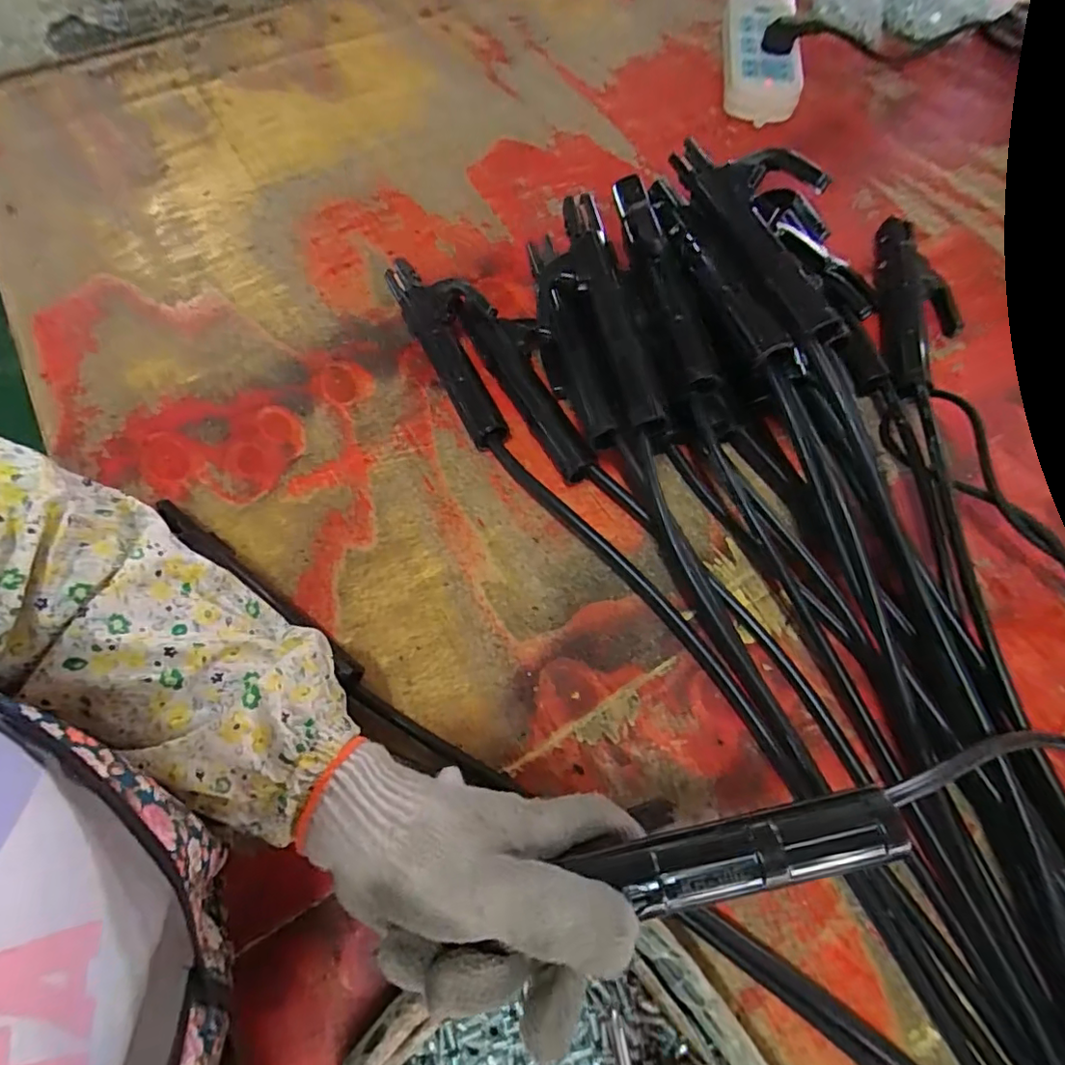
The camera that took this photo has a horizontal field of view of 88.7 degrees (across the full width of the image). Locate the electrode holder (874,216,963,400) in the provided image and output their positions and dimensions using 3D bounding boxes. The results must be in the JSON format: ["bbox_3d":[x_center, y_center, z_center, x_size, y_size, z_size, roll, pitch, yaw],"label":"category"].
[{"bbox_3d":[0.338,-0.185,0.470,0.069,0.032,0.194,10,67,3],"label":"electrode holder"}]

